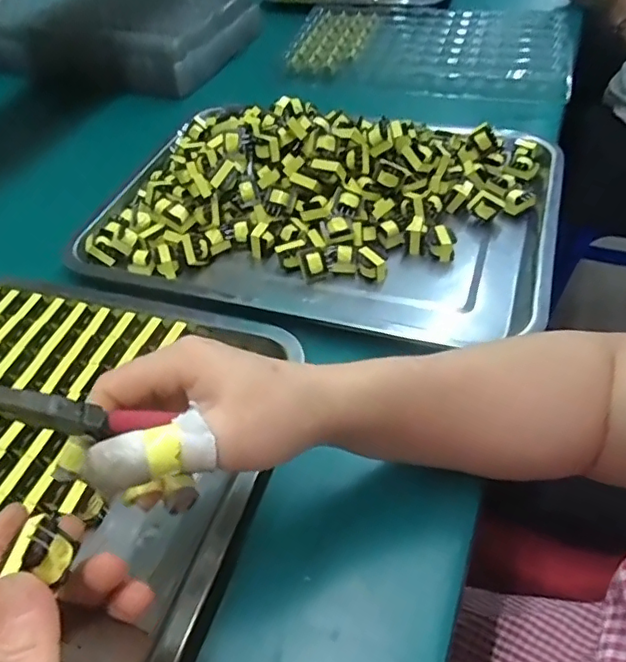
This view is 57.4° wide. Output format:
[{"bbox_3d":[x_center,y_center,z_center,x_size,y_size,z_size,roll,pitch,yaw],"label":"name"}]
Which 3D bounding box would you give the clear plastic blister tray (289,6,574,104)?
[{"bbox_3d":[0.151,-0.382,0.743,0.350,0.030,0.229,12,50,14],"label":"clear plastic blister tray"}]

